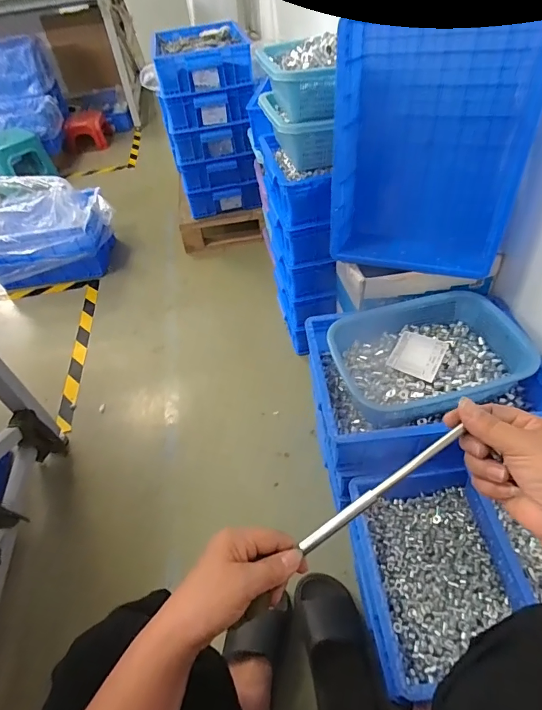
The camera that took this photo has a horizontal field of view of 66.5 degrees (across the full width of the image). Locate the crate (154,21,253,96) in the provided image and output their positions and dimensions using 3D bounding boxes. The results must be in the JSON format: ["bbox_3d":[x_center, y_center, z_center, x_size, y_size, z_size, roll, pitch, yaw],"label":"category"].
[{"bbox_3d":[-0.238,-1.017,1.409,0.300,0.108,0.362,-11,47,-4],"label":"crate"}]

